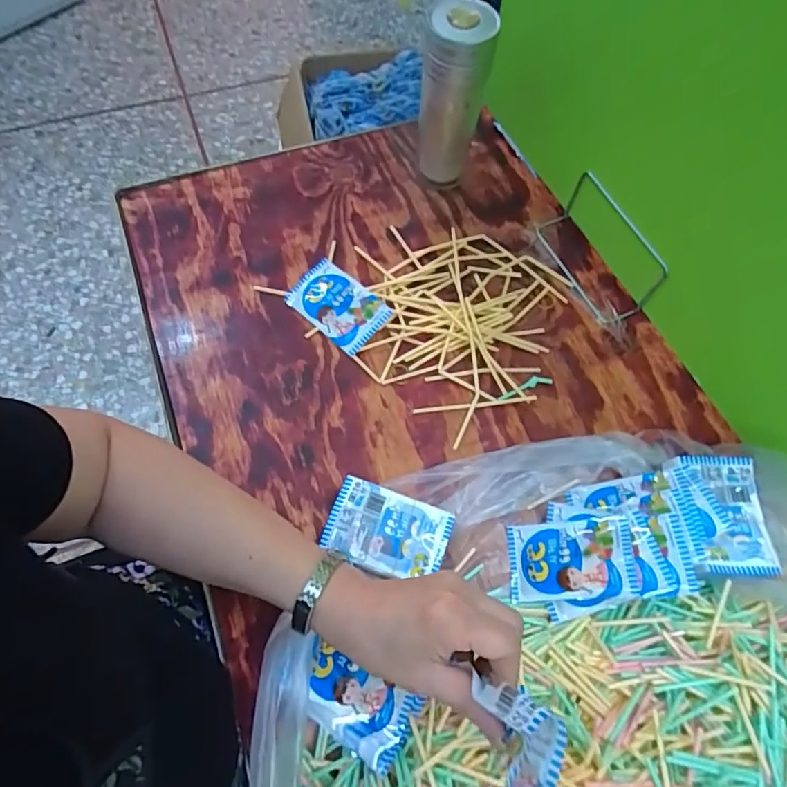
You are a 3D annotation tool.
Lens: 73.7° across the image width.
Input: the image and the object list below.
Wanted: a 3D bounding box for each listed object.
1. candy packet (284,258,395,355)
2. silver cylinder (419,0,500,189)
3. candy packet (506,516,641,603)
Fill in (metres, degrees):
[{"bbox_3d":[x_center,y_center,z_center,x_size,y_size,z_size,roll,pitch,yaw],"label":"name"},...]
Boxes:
[{"bbox_3d":[-0.061,-0.096,0.569,0.107,0.016,0.066,37,71,14],"label":"candy packet"},{"bbox_3d":[0.063,-0.307,0.569,0.067,0.192,0.058,6,67,2],"label":"silver cylinder"},{"bbox_3d":[0.152,0.144,0.458,0.103,0.012,0.066,-14,57,25],"label":"candy packet"}]

